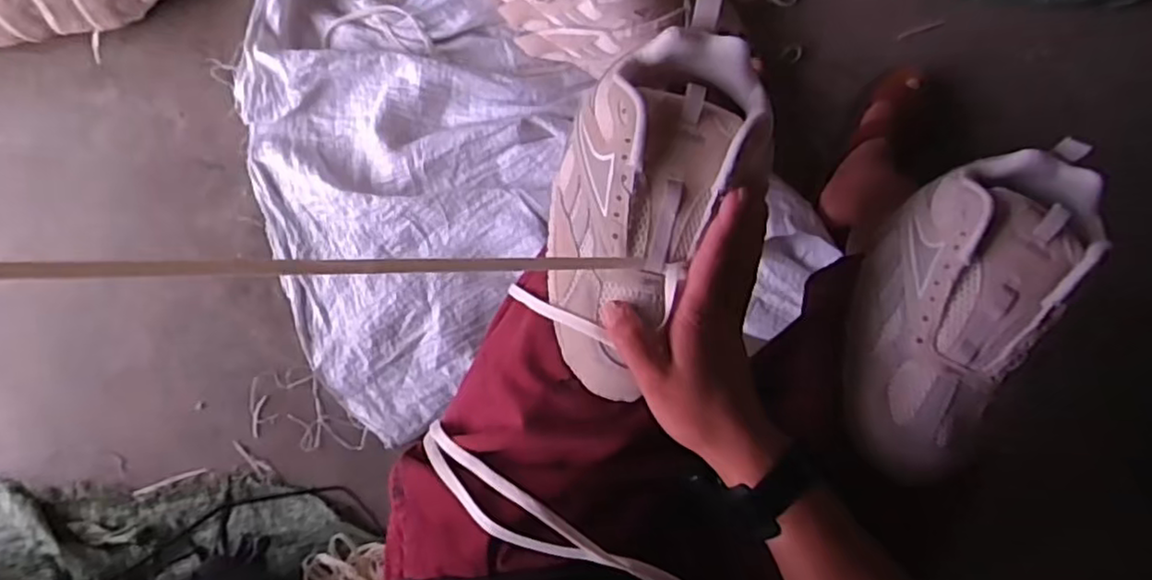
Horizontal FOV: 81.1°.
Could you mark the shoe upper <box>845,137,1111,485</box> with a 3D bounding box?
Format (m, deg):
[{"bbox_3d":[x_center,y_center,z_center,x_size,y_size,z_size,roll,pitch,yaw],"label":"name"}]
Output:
[{"bbox_3d":[0.264,0.011,0.475,0.098,0.093,0.243,28,85,3],"label":"shoe upper"}]

